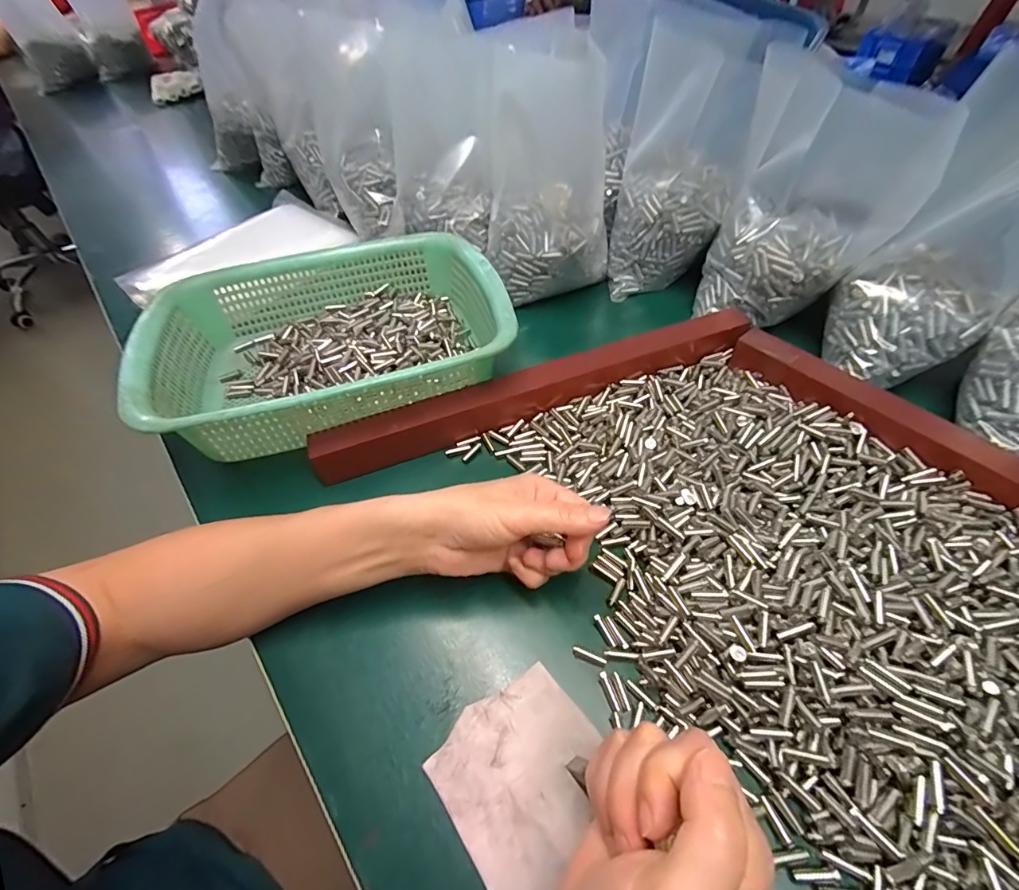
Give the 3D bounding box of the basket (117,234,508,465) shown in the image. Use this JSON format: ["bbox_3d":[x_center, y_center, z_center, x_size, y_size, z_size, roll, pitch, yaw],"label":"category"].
[{"bbox_3d":[-0.157,-0.101,0.419,0.300,0.083,0.223,-19,55,-9],"label":"basket"}]

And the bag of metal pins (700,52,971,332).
[{"bbox_3d":[0.259,-0.203,0.409,0.127,0.183,0.091,12,56,13],"label":"bag of metal pins"}]

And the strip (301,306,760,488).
[{"bbox_3d":[0.031,-0.051,0.404,0.394,0.042,0.036,-21,55,-11],"label":"strip"}]

